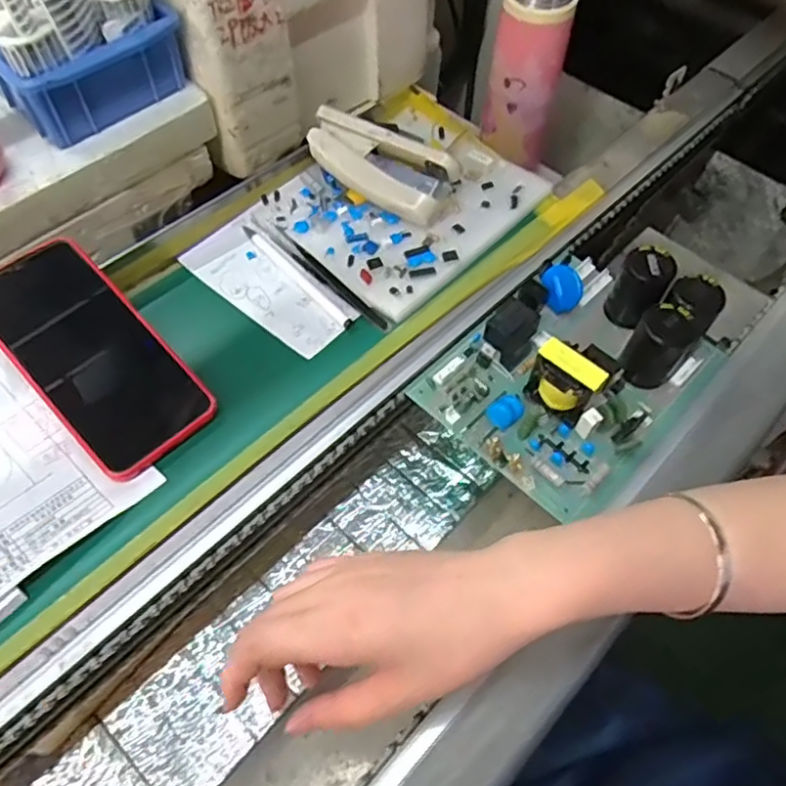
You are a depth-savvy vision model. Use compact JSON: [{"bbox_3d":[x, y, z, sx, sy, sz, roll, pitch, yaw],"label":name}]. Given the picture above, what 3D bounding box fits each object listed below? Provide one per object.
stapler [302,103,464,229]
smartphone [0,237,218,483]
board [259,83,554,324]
[{"bbox_3d":[-0.009,-0.176,0.485,0.114,0.047,0.046,28,53,18],"label":"stapler"},{"bbox_3d":[-0.188,-0.025,0.395,0.076,0.005,0.159,-39,81,-23],"label":"smartphone"},{"bbox_3d":[0.010,-0.157,0.501,0.166,0.012,0.191,40,68,20],"label":"board"}]

